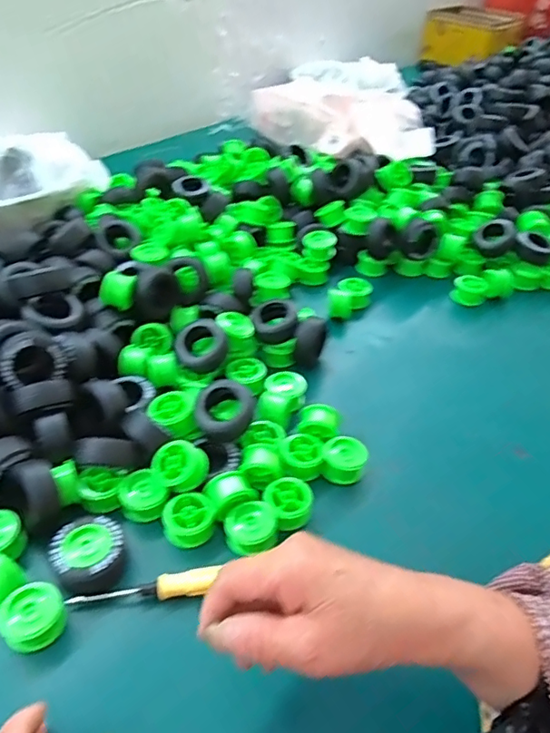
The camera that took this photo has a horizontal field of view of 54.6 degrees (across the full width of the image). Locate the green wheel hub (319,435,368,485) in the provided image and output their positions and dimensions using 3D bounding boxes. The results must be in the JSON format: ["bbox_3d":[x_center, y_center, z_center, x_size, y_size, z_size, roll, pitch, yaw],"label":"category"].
[{"bbox_3d":[0.057,0.075,0.433,0.032,0.026,0.034,2,43,-2],"label":"green wheel hub"}]

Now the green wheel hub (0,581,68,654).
[{"bbox_3d":[-0.150,0.155,0.331,0.035,0.025,0.031,-23,49,-25],"label":"green wheel hub"}]

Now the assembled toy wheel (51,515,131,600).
[{"bbox_3d":[-0.126,0.130,0.366,0.046,0.031,0.043,2,43,-2],"label":"assembled toy wheel"}]

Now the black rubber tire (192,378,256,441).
[{"bbox_3d":[-0.040,0.036,0.427,0.047,0.019,0.046,-26,80,0],"label":"black rubber tire"}]

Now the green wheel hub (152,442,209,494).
[{"bbox_3d":[-0.071,0.075,0.398,0.032,0.021,0.033,30,80,28],"label":"green wheel hub"}]

